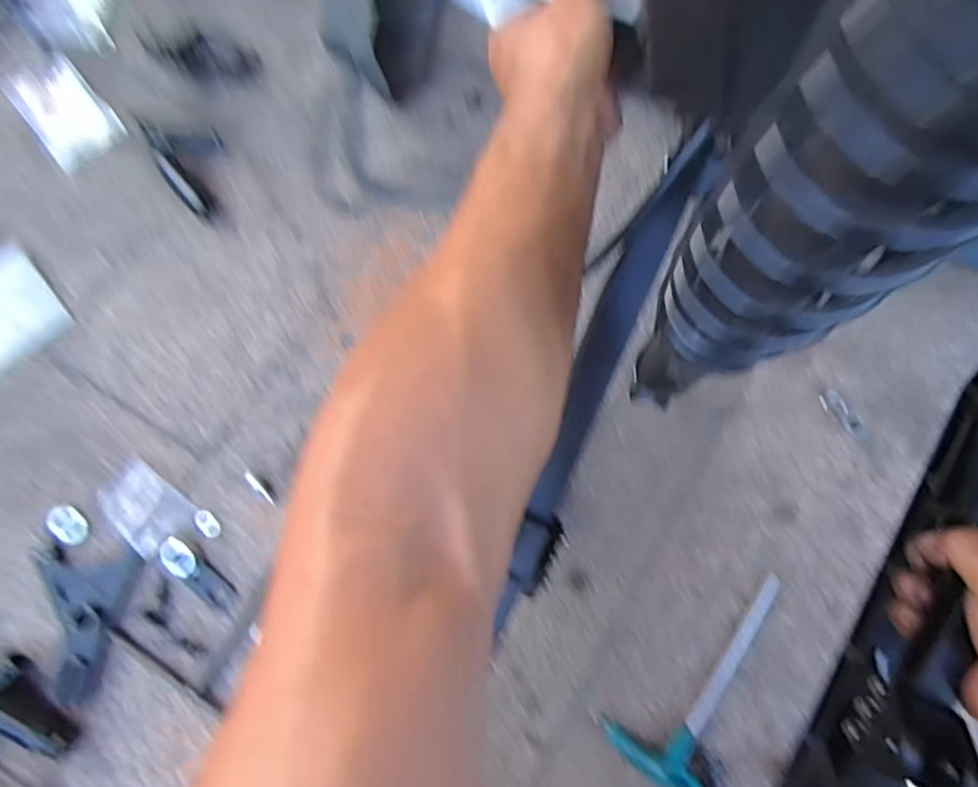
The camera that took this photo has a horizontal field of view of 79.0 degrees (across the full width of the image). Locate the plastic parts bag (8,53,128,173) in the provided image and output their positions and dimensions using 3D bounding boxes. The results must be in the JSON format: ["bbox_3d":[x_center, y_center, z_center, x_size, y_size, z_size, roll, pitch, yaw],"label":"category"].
[{"bbox_3d":[-0.457,-0.304,0.639,0.075,0.006,0.126,-40,79,-9],"label":"plastic parts bag"}]

